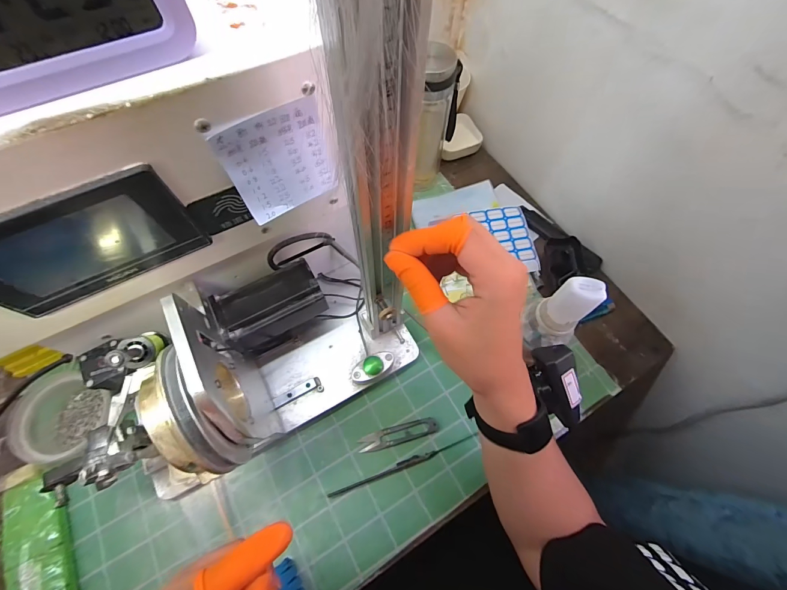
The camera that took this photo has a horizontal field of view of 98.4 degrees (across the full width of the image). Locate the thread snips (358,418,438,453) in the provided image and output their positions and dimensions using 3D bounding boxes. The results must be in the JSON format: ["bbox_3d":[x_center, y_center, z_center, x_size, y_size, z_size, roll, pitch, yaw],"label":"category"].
[{"bbox_3d":[0.007,0.177,0.432,0.101,0.008,0.022,-14,67,-7],"label":"thread snips"}]

